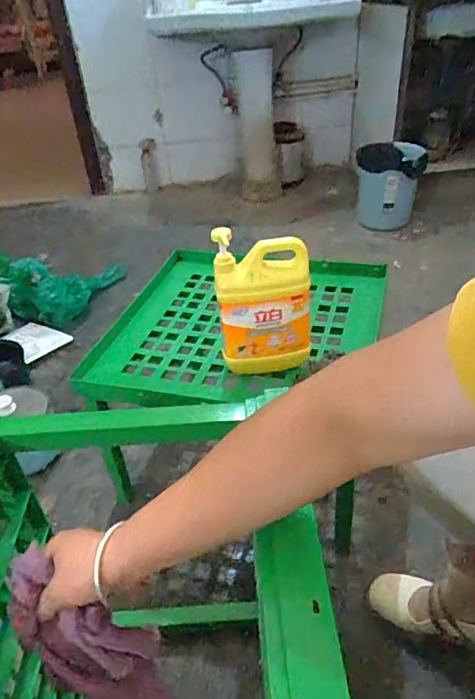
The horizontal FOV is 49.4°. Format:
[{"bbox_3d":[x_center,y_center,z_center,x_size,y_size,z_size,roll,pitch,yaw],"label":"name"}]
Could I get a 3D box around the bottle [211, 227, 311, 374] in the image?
[{"bbox_3d":[0.043,-0.069,0.828,0.144,0.242,0.076,-6,37,-1],"label":"bottle"}]

